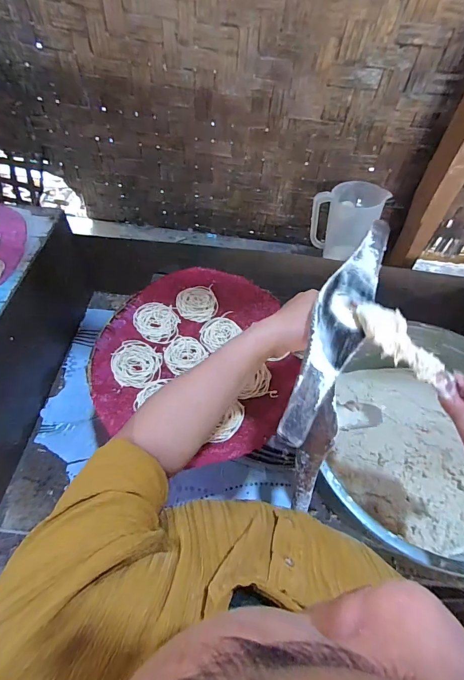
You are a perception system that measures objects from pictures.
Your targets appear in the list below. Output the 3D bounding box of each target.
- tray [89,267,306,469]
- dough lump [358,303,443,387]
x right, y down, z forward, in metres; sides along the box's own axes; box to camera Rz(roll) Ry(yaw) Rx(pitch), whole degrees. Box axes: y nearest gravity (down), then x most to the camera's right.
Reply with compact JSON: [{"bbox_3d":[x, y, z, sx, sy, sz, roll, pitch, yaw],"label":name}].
[{"bbox_3d":[-0.053,0.016,0.579,0.315,0.019,0.322,2,54,-2],"label":"tray"},{"bbox_3d":[0.167,0.004,0.356,0.109,0.027,0.029,38,55,-15],"label":"dough lump"}]

